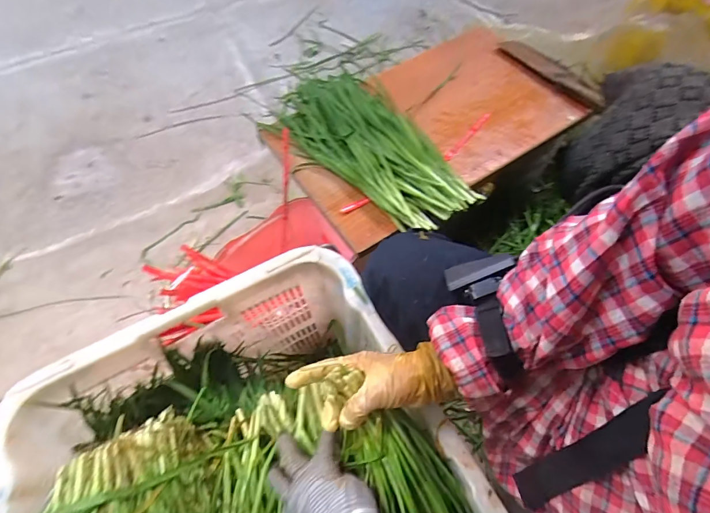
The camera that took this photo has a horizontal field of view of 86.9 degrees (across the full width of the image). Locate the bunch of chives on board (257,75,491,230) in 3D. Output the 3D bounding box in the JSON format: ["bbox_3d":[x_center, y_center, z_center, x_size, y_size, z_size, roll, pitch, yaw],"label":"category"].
[{"bbox_3d":[0.028,-0.225,0.709,0.228,0.046,0.457,-37,66,-17],"label":"bunch of chives on board"}]

